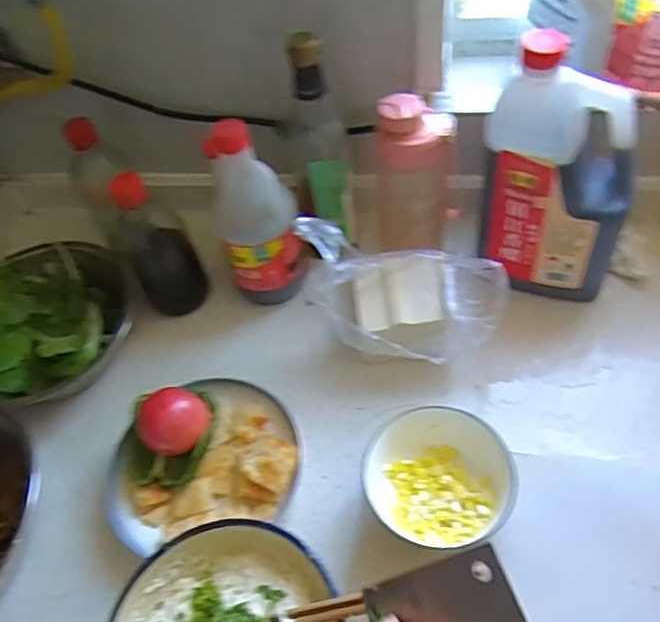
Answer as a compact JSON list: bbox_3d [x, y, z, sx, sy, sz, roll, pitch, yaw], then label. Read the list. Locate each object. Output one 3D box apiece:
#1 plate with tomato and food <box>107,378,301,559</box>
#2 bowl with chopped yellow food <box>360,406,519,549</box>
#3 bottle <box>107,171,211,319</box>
[{"bbox_3d":[-0.119,0.126,0.560,0.174,0.080,0.154,-20,53,-8],"label":"plate with tomato and food"},{"bbox_3d":[0.088,0.145,0.522,0.113,0.071,0.108,-4,54,6],"label":"bowl with chopped yellow food"},{"bbox_3d":[-0.181,-0.068,0.650,0.071,0.174,0.053,-26,54,-10],"label":"bottle"}]

